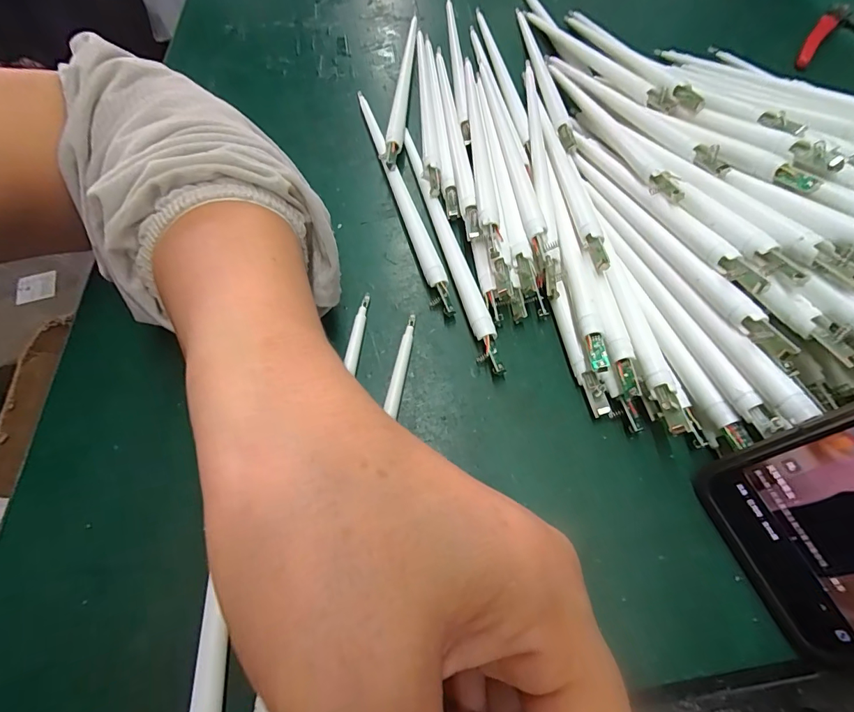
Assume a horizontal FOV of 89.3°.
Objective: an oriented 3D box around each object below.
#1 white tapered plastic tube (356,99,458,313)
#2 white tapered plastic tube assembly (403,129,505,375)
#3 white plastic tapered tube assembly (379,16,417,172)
[{"bbox_3d":[-0.016,-0.106,0.275,0.014,0.010,0.193,-14,63,-9],"label":"white tapered plastic tube"},{"bbox_3d":[0.012,-0.068,0.252,0.012,0.014,0.173,-13,63,-8],"label":"white tapered plastic tube assembly"},{"bbox_3d":[-0.018,-0.206,0.325,0.012,0.014,0.199,3,62,1],"label":"white plastic tapered tube assembly"}]

